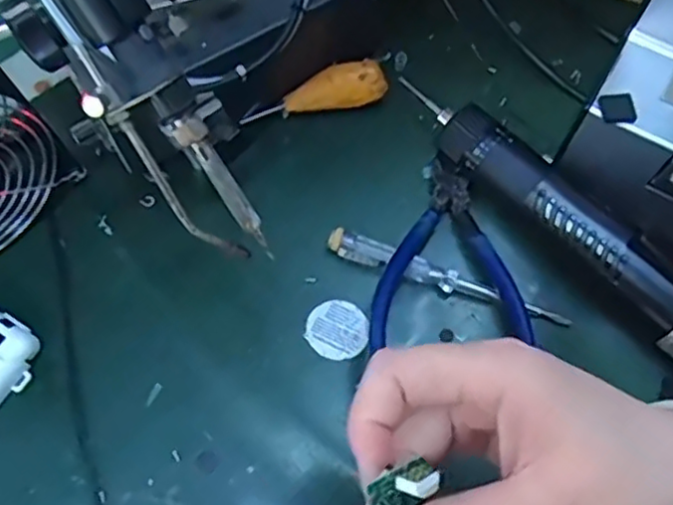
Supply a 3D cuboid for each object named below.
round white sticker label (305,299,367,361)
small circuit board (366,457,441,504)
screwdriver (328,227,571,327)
[{"bbox_3d":[0.001,0.043,0.368,0.033,0.004,0.034,2,66,-4],"label":"round white sticker label"},{"bbox_3d":[0.023,0.080,0.223,0.035,0.005,0.015,-25,93,-39],"label":"small circuit board"},{"bbox_3d":[0.061,0.018,0.374,0.138,0.011,0.017,22,68,8],"label":"screwdriver"}]

